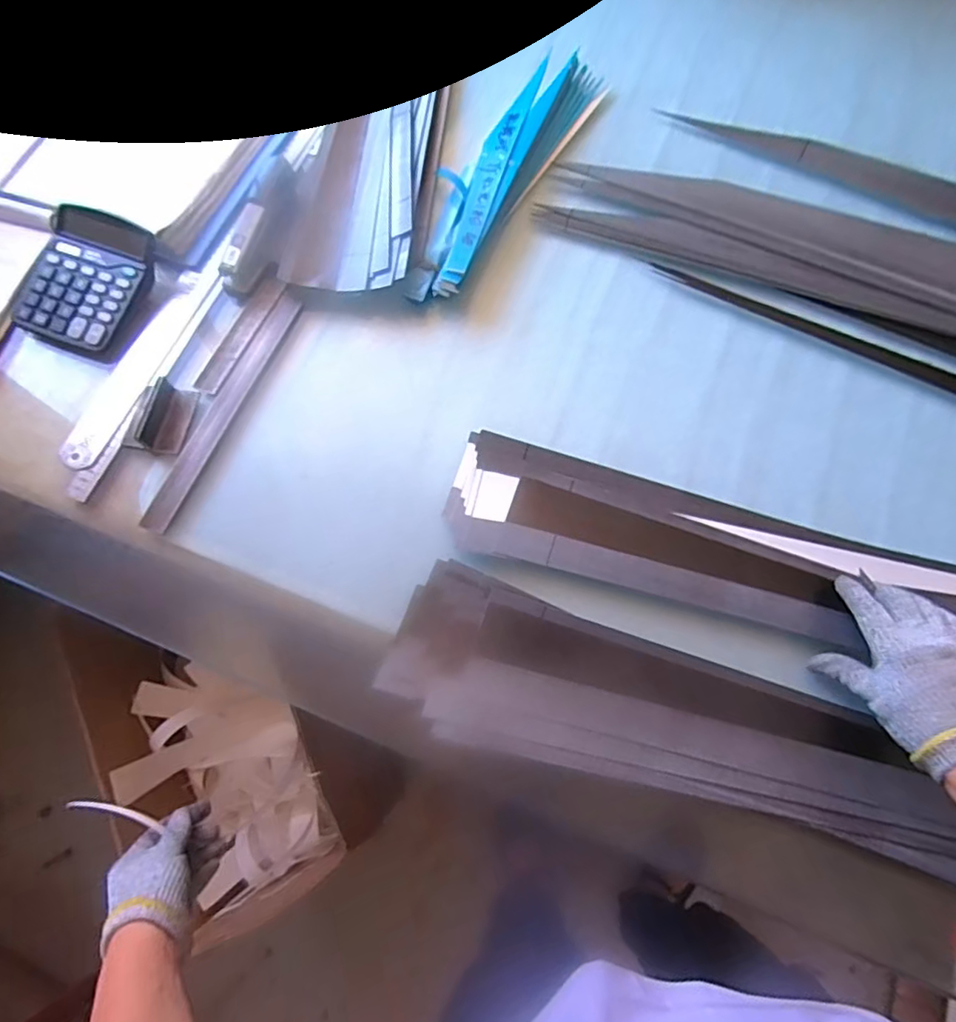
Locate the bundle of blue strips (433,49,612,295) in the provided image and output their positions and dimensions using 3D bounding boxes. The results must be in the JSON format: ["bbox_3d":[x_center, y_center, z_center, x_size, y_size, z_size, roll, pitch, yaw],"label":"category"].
[{"bbox_3d":[0.037,-0.426,0.685,0.095,0.035,0.413,27,71,9],"label":"bundle of blue strips"}]

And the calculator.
[{"bbox_3d":[-0.433,-0.256,0.613,0.133,0.036,0.153,17,69,5],"label":"calculator"}]

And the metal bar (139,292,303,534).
[{"bbox_3d":[-0.260,-0.109,0.581,0.027,0.017,0.283,21,70,7],"label":"metal bar"}]

